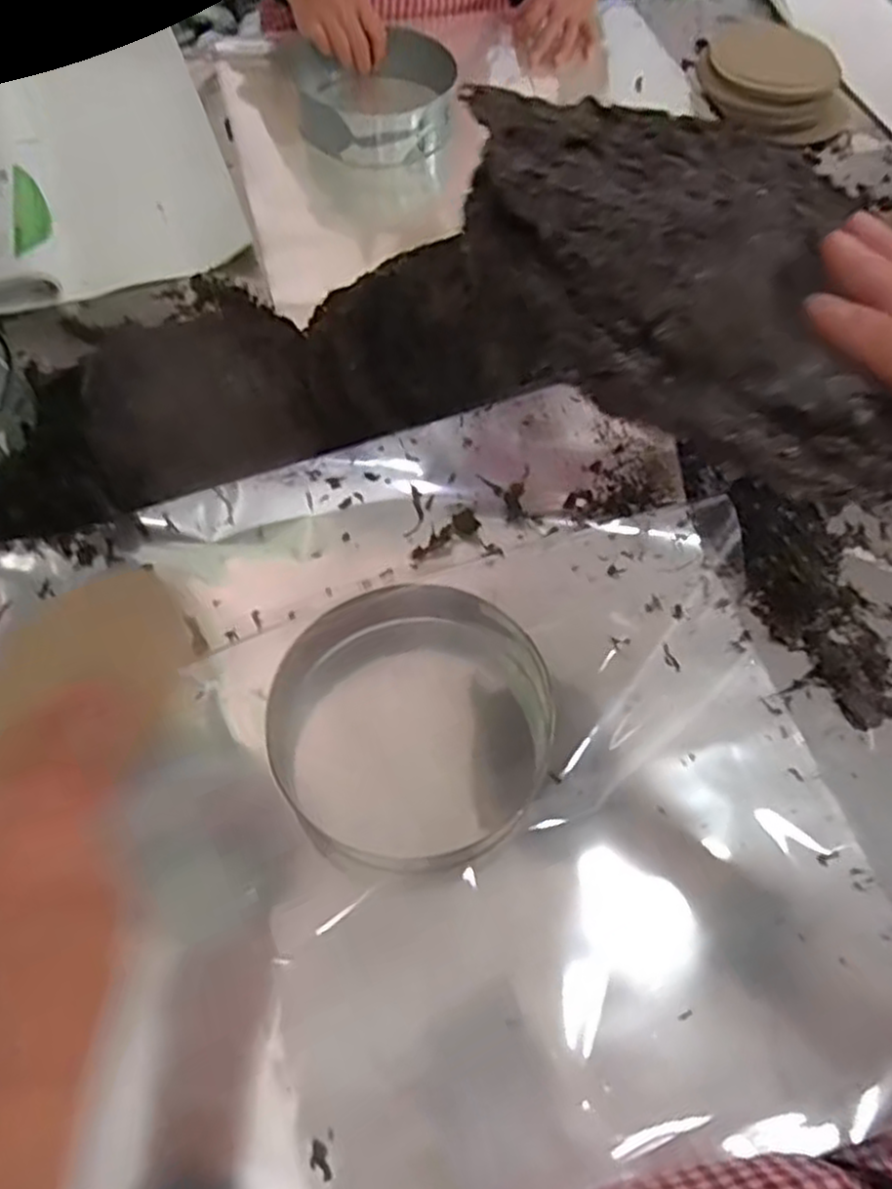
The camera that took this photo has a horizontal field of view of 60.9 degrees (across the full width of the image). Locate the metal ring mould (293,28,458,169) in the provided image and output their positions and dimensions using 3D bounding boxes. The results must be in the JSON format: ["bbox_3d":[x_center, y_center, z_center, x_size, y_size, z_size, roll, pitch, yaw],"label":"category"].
[{"bbox_3d":[-0.070,-0.514,0.785,0.164,0.054,0.156,-6,61,-6],"label":"metal ring mould"}]

